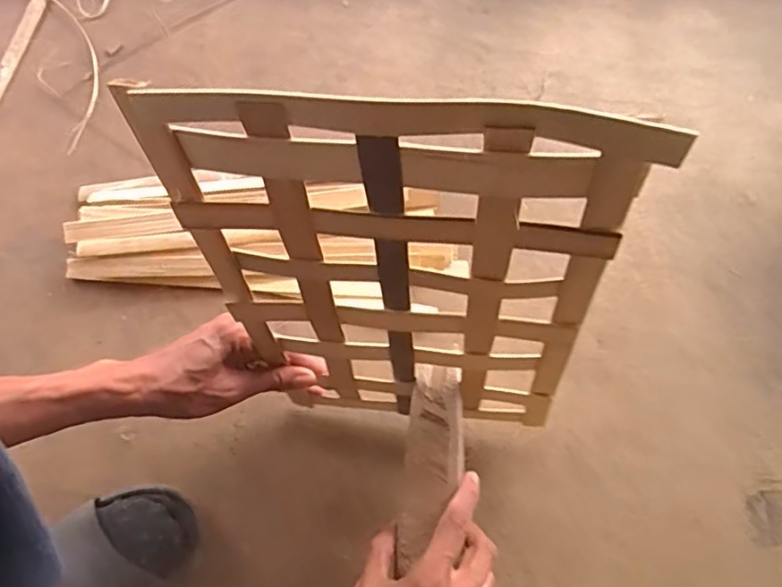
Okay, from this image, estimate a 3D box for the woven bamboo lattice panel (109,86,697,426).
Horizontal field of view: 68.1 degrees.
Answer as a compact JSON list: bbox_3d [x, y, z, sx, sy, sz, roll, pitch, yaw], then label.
[{"bbox_3d":[0.005,0.013,0.370,0.226,0.339,0.010,5,60,7],"label":"woven bamboo lattice panel"}]

